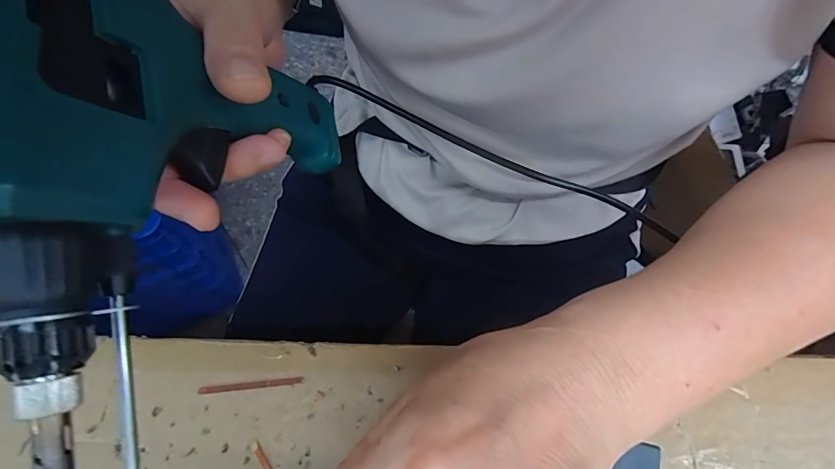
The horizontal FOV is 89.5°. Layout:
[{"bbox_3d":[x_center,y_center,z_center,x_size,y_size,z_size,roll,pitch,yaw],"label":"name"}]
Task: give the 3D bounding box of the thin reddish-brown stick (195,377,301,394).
[{"bbox_3d":[-0.077,0.070,0.194,0.047,0.004,0.004,-5,66,-4],"label":"thin reddish-brown stick"}]

